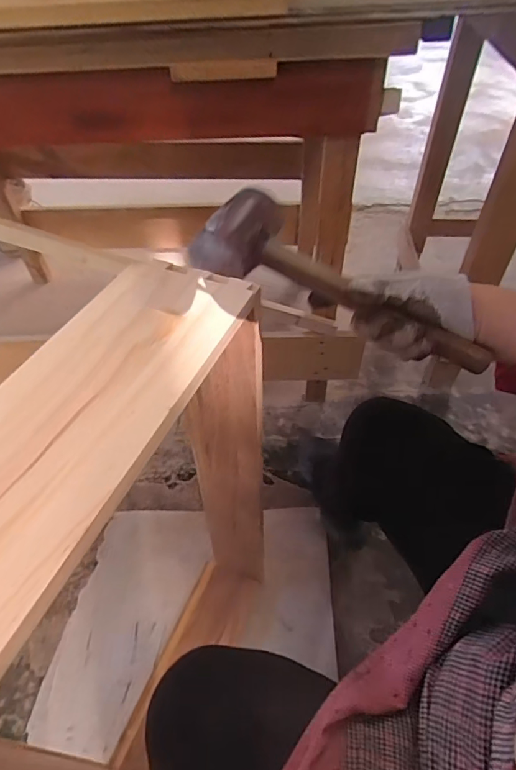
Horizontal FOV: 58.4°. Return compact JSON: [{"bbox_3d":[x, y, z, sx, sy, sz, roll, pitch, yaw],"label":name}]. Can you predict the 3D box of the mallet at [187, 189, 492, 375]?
[{"bbox_3d":[0.085,-0.092,0.446,0.293,0.042,0.099,26,51,-1],"label":"mallet"}]

